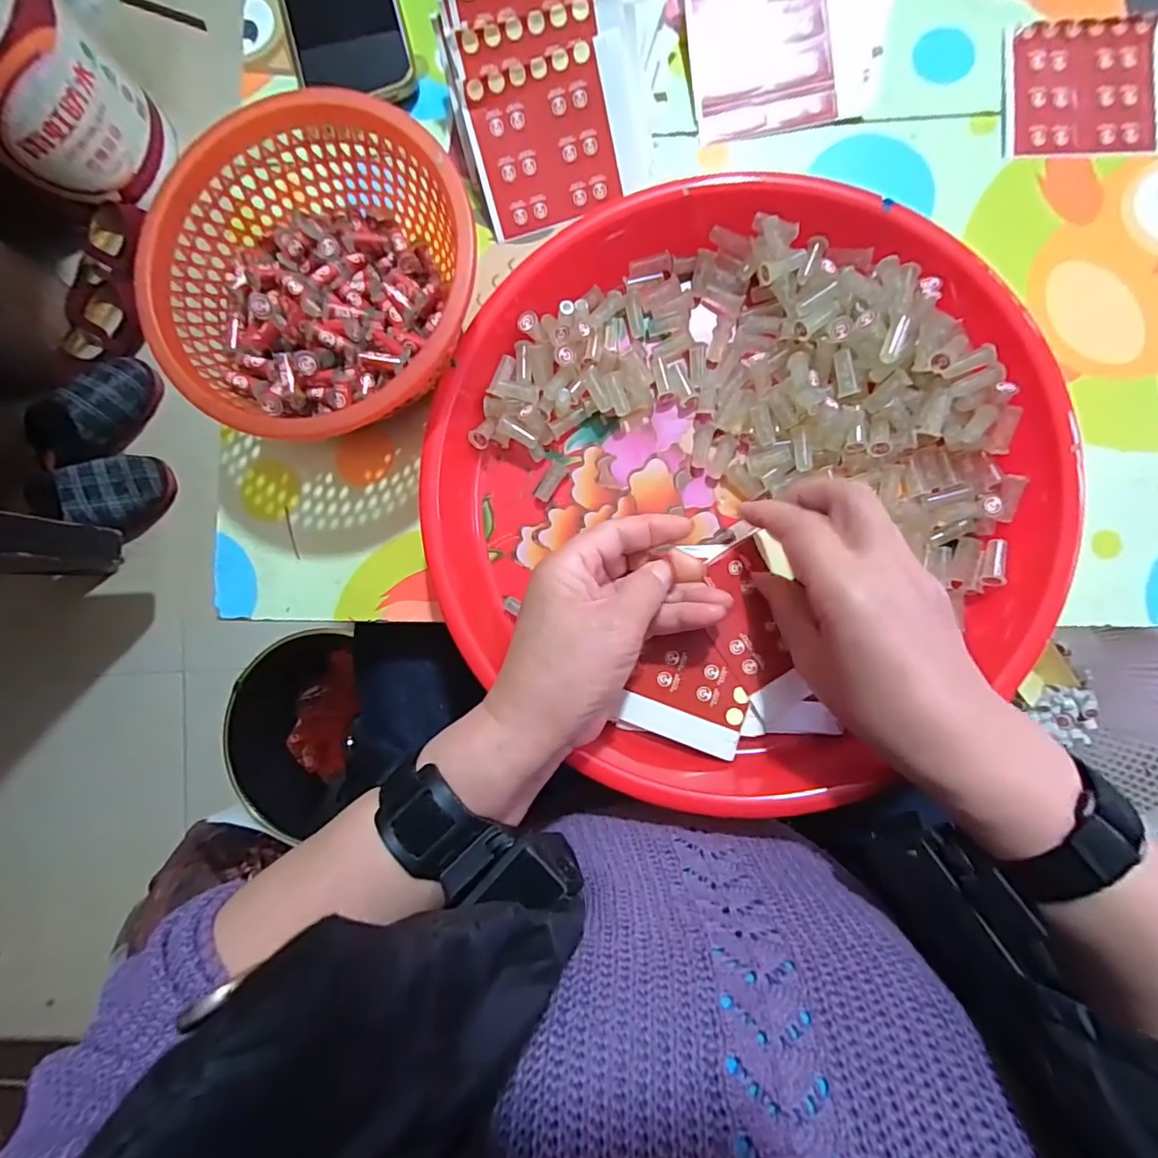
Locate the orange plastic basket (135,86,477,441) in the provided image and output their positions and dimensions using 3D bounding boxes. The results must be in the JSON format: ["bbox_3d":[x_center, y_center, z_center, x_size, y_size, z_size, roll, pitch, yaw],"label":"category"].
[{"bbox_3d":[-0.138,-0.160,0.306,0.168,0.060,0.173,0,87,5],"label":"orange plastic basket"}]

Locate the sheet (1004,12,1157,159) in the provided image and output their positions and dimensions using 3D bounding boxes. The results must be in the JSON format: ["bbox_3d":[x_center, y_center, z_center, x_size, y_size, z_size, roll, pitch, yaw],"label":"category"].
[{"bbox_3d":[0.299,-0.284,0.319,0.096,0.005,0.083,1,88,3],"label":"sheet"}]

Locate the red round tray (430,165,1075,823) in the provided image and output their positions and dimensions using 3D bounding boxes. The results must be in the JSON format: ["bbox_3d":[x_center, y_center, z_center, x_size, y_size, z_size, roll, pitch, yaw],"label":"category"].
[{"bbox_3d":[0.082,-0.048,0.302,0.320,0.037,0.321,0,87,5],"label":"red round tray"}]

